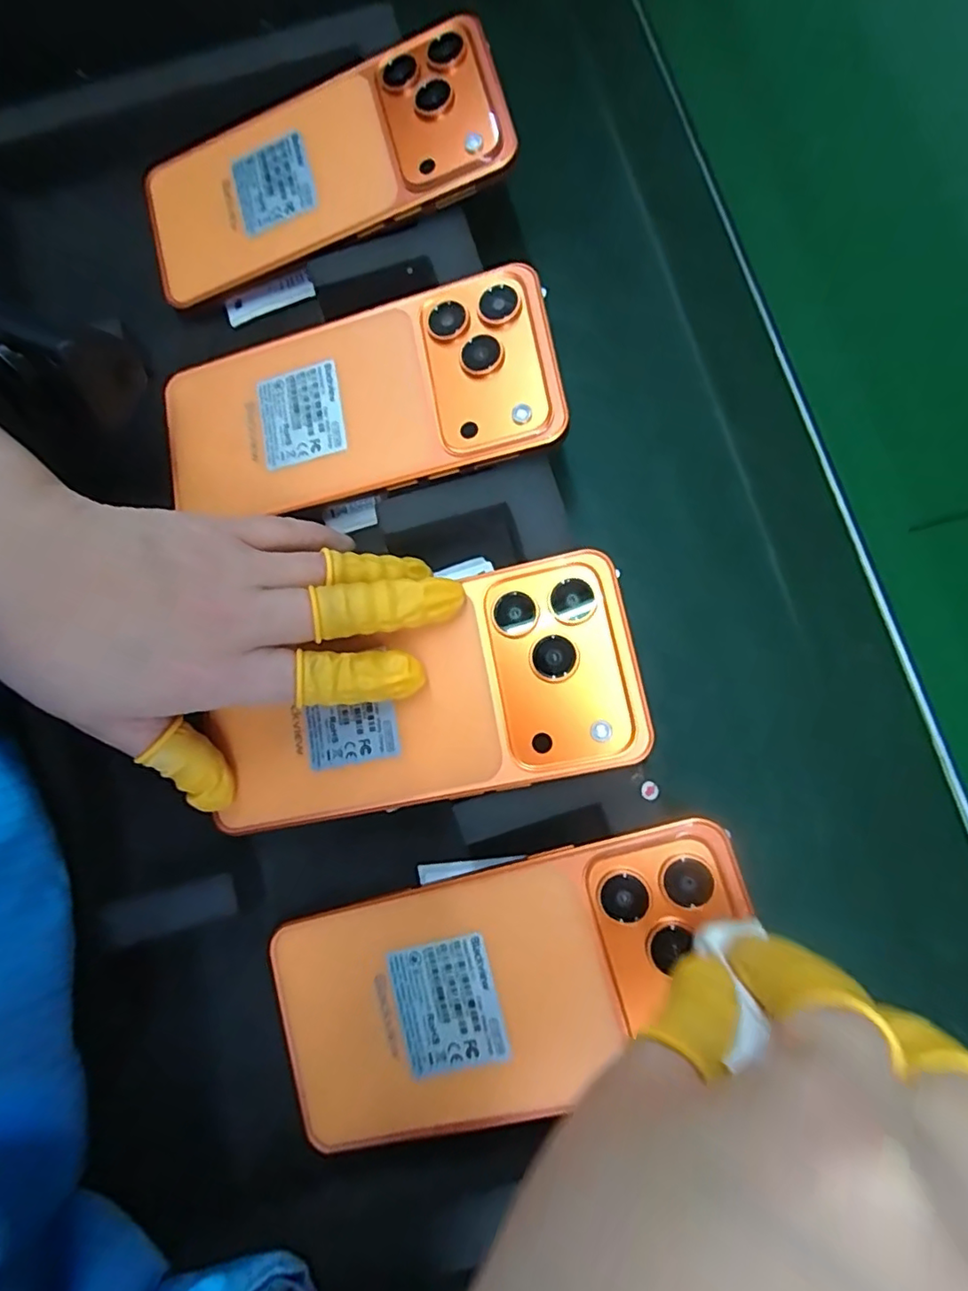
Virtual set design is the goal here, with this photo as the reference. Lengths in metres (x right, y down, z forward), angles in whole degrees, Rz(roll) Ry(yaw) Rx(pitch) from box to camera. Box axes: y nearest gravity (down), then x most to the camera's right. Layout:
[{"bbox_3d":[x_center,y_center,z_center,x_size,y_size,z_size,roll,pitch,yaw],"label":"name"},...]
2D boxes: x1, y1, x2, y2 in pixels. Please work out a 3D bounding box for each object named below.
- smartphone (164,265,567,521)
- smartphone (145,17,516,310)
[{"bbox_3d":[-0.052,-0.094,0.234,0.160,0.011,0.073,-9,78,10],"label":"smartphone"},{"bbox_3d":[-0.070,-0.205,0.256,0.160,0.017,0.072,-15,79,11],"label":"smartphone"}]

